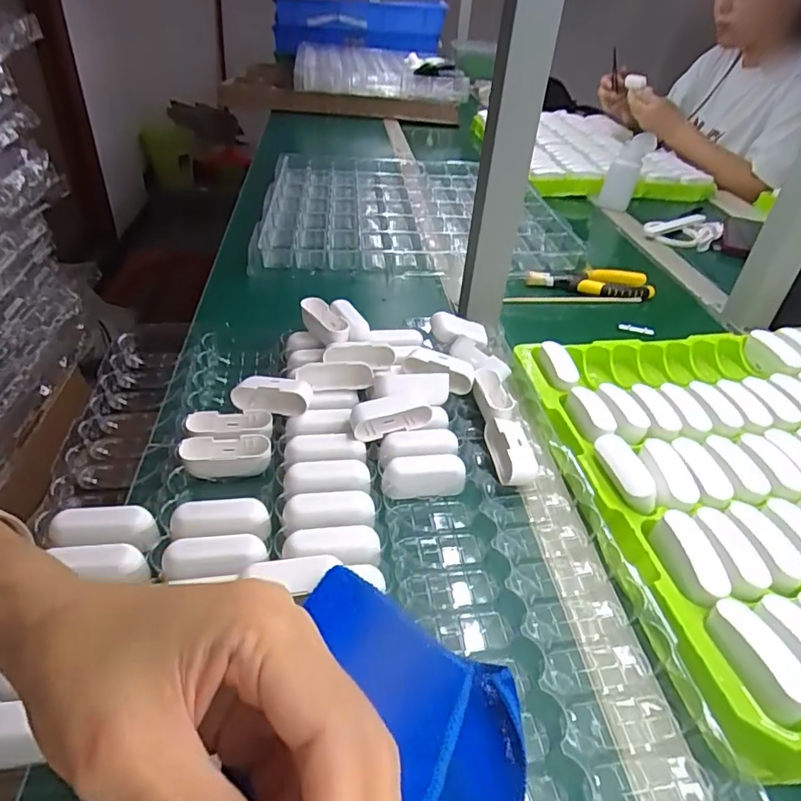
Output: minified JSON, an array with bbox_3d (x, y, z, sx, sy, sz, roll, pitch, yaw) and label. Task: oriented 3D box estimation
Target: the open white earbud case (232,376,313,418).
[{"bbox_3d":[-0.105,-0.004,0.457,0.062,0.023,0.024,4,37,-1],"label":"open white earbud case"}]

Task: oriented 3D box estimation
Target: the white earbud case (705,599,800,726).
[{"bbox_3d":[0.206,0.147,0.318,0.031,0.018,0.065,-4,38,-11],"label":"white earbud case"}]

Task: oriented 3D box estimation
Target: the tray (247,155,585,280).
[{"bbox_3d":[0.009,-0.319,0.901,0.443,0.039,0.451,0,37,-6],"label":"tray"}]

